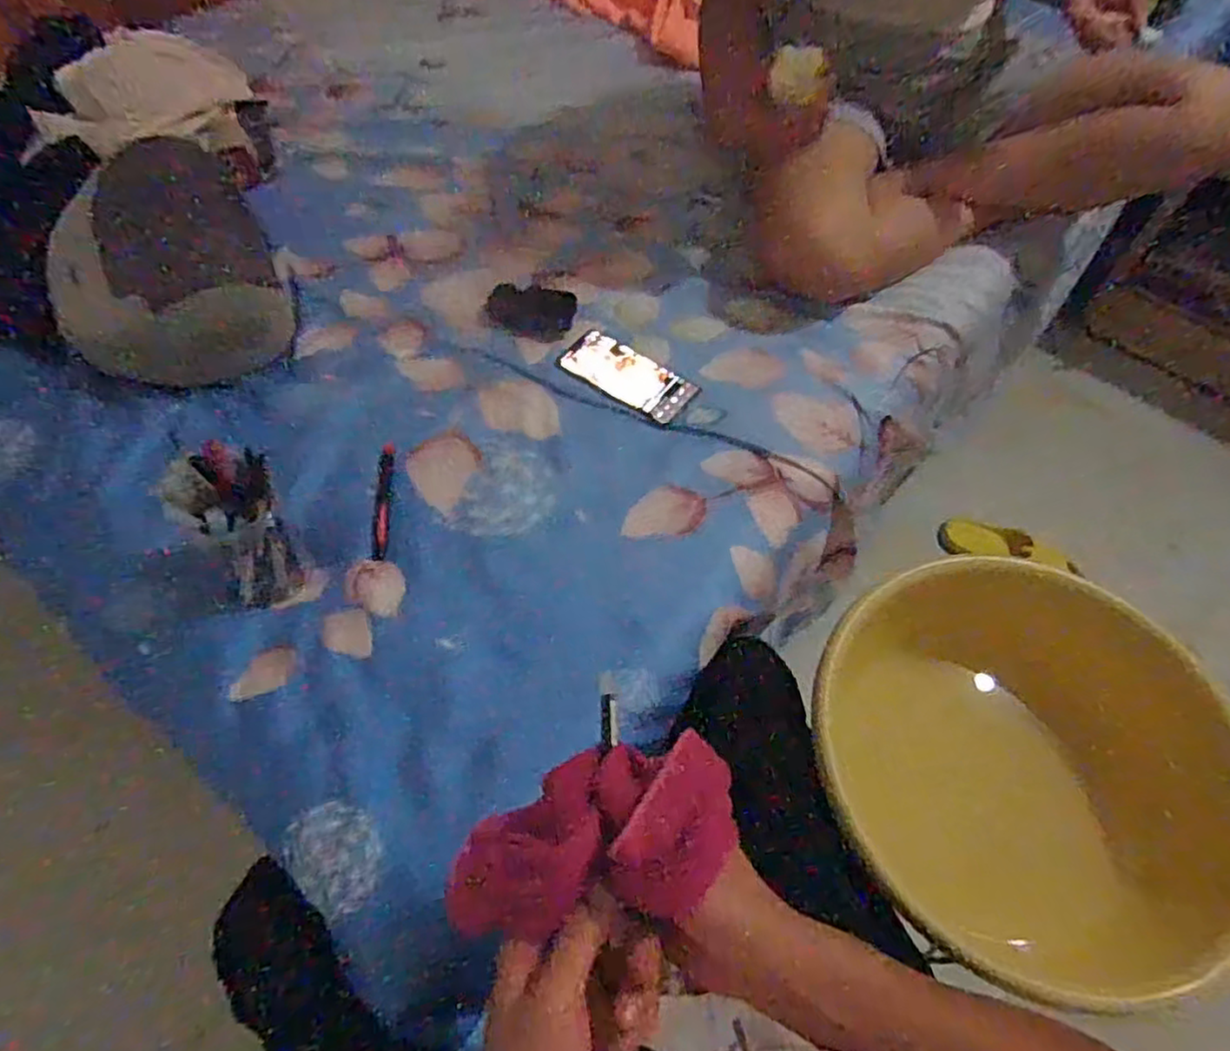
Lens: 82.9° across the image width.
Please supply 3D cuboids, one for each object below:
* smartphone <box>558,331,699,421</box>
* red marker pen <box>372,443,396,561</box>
[{"bbox_3d":[0.013,-0.176,0.814,0.164,0.011,0.074,33,62,19],"label":"smartphone"},{"bbox_3d":[-0.233,-0.026,0.702,0.015,0.012,0.137,-4,56,-4],"label":"red marker pen"}]

